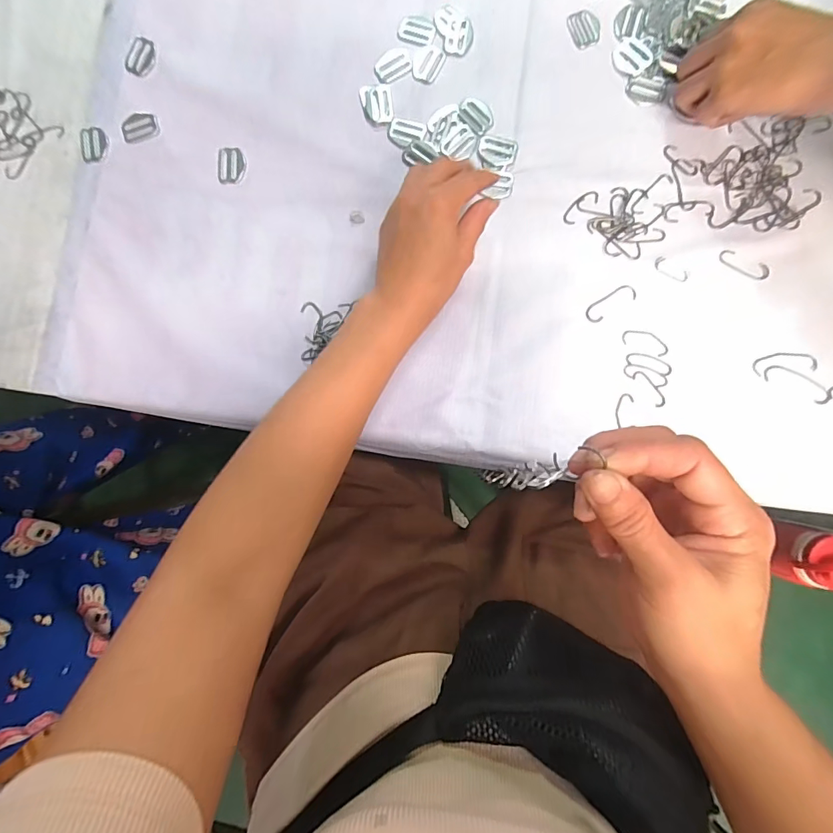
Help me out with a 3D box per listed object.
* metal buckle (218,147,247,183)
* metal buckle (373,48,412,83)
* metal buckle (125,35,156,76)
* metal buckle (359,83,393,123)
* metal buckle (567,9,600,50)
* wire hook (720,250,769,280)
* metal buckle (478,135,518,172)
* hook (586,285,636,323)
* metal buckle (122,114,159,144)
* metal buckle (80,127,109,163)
[{"bbox_3d":[-0.164,-0.223,0.383,0.024,0.004,0.032,0,86,3],"label":"metal buckle"},{"bbox_3d":[-0.021,-0.312,0.384,0.033,0.004,0.026,-26,86,1],"label":"metal buckle"},{"bbox_3d":[-0.249,-0.326,0.391,0.023,0.004,0.035,14,87,4],"label":"metal buckle"},{"bbox_3d":[-0.035,-0.276,0.380,0.026,0.004,0.035,-7,86,2],"label":"metal buckle"},{"bbox_3d":[0.146,-0.338,0.376,0.026,0.004,0.032,-22,86,1],"label":"metal buckle"},{"bbox_3d":[0.269,-0.125,0.354,0.041,0.004,0.014,24,88,4],"label":"wire hook"},{"bbox_3d":[0.070,-0.228,0.371,0.032,0.004,0.028,7,87,3],"label":"metal buckle"},{"bbox_3d":[0.162,-0.094,0.360,0.045,0.004,0.016,-32,85,0],"label":"hook"},{"bbox_3d":[-0.248,-0.259,0.387,0.031,0.004,0.026,-17,86,2],"label":"metal buckle"},{"bbox_3d":[-0.288,-0.242,0.385,0.023,0.004,0.031,-2,86,3],"label":"metal buckle"}]

